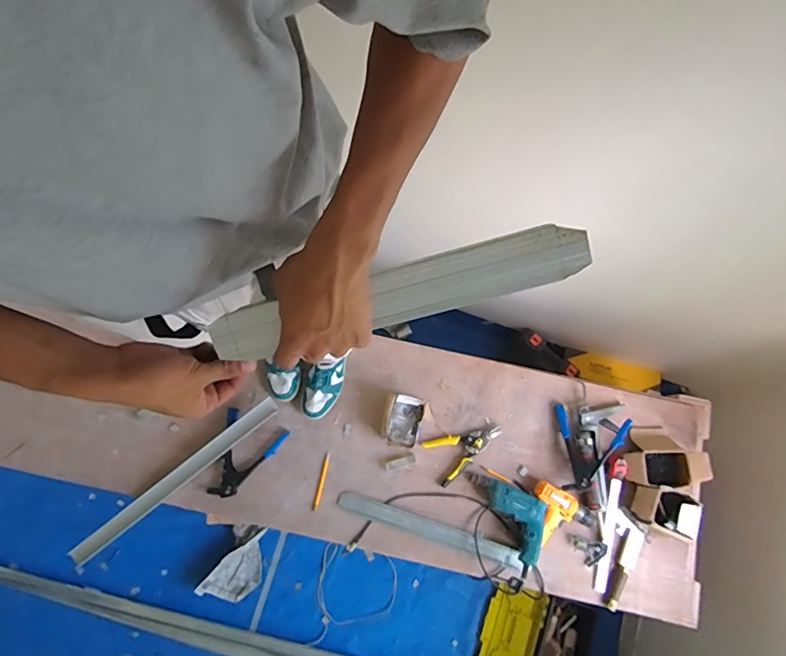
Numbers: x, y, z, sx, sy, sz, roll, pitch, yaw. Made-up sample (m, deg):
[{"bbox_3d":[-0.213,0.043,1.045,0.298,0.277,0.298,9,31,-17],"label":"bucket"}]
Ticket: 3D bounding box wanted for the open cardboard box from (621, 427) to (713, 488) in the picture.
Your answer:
[{"bbox_3d":[0.767,0.370,1.377,0.221,0.102,0.162,0,77,-2],"label":"open cardboard box"}]

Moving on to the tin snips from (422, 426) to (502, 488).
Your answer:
[{"bbox_3d":[0.217,0.359,1.404,0.221,0.022,0.133,-21,78,-7],"label":"tin snips"}]

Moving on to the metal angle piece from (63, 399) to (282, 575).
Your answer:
[{"bbox_3d":[-0.616,0.431,1.357,0.672,0.029,0.057,-38,81,-10],"label":"metal angle piece"}]

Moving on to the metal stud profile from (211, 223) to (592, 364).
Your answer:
[{"bbox_3d":[0.003,-0.032,0.445,0.340,0.029,0.052,-14,106,5],"label":"metal stud profile"}]

